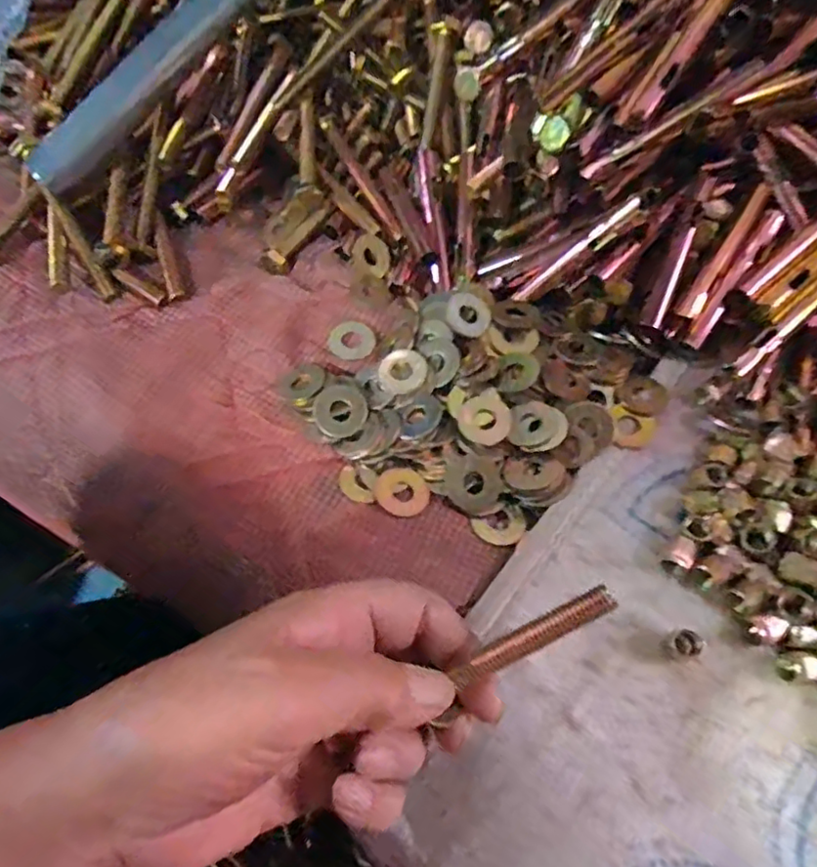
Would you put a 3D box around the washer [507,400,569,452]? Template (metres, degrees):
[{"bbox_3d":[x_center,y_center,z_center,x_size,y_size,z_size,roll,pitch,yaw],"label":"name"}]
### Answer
[{"bbox_3d":[0.060,-0.003,0.287,0.026,0.006,0.024,0,60,1],"label":"washer"}]

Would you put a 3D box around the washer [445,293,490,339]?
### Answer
[{"bbox_3d":[0.031,-0.061,0.313,0.022,0.006,0.026,23,63,14],"label":"washer"}]

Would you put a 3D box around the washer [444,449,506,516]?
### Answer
[{"bbox_3d":[0.030,0.022,0.280,0.026,0.005,0.028,-10,79,-2],"label":"washer"}]

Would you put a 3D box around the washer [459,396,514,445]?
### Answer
[{"bbox_3d":[0.036,-0.006,0.288,0.024,0.004,0.024,0,75,0],"label":"washer"}]

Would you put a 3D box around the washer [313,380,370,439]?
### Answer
[{"bbox_3d":[-0.032,-0.012,0.295,0.026,0.005,0.029,28,71,8],"label":"washer"}]

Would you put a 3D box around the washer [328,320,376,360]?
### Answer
[{"bbox_3d":[-0.030,-0.049,0.325,0.024,0.004,0.025,0,60,1],"label":"washer"}]

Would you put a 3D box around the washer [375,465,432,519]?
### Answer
[{"bbox_3d":[-0.003,0.026,0.282,0.023,0.004,0.026,-30,64,-15],"label":"washer"}]

